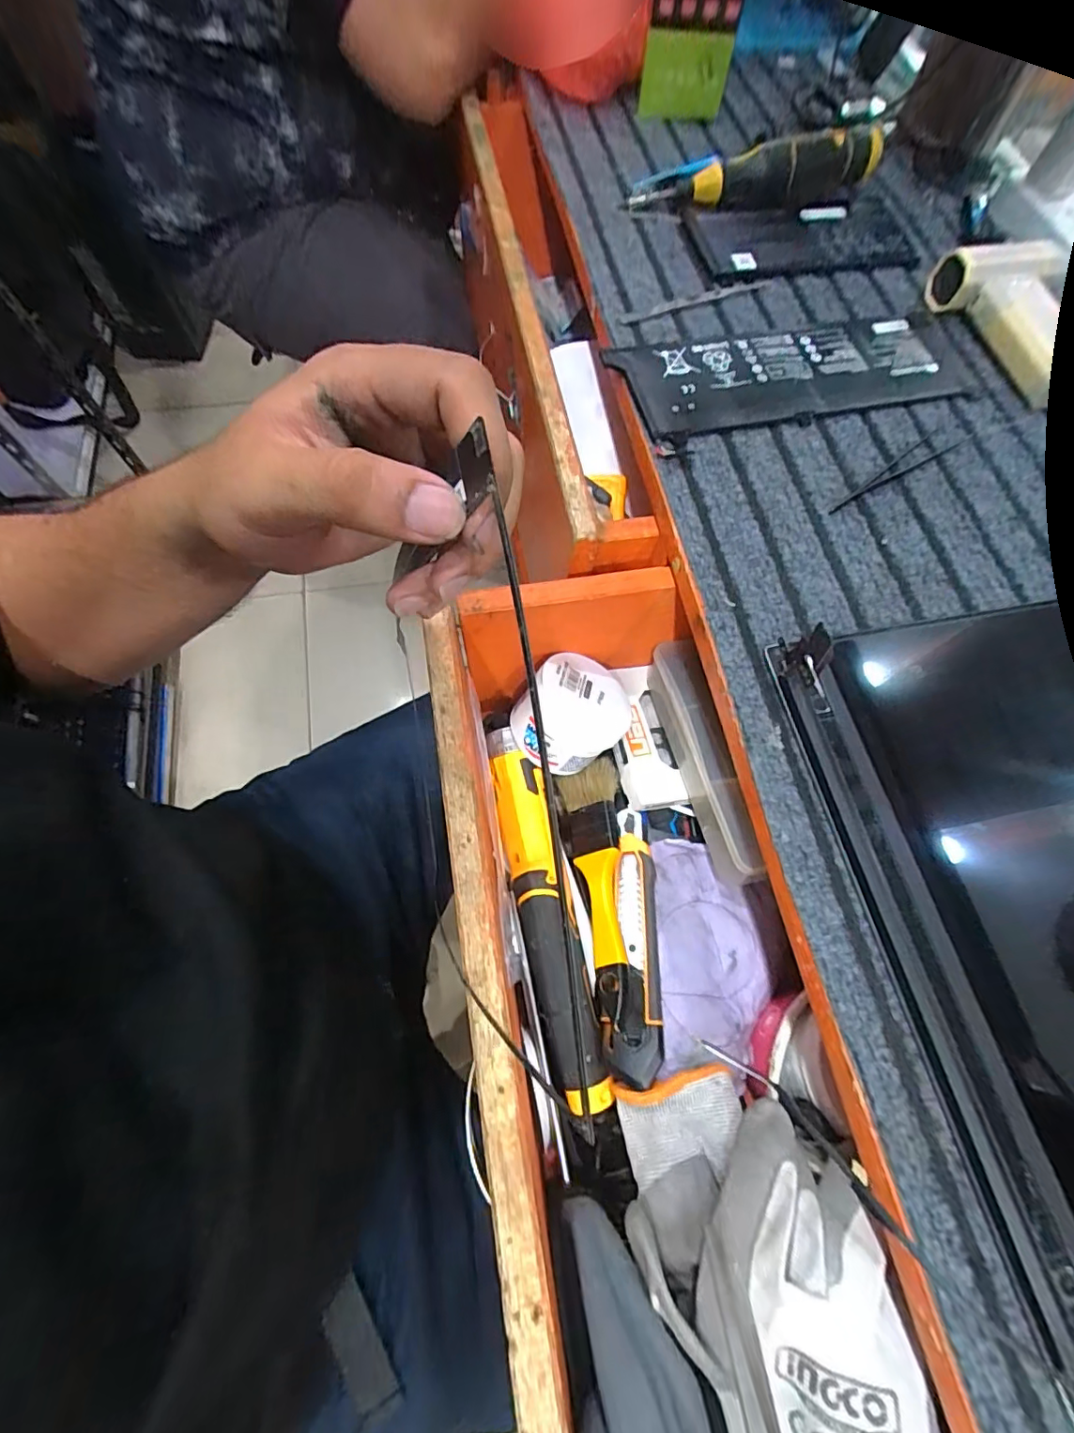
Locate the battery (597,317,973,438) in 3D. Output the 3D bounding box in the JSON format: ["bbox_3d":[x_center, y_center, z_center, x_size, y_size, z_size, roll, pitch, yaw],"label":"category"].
[{"bbox_3d":[0.189,-0.251,0.384,0.255,0.010,0.089,-12,69,-7],"label":"battery"}]

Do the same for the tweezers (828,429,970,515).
[{"bbox_3d":[0.243,-0.170,0.358,0.133,0.004,0.018,-30,73,-13],"label":"tweezers"}]

